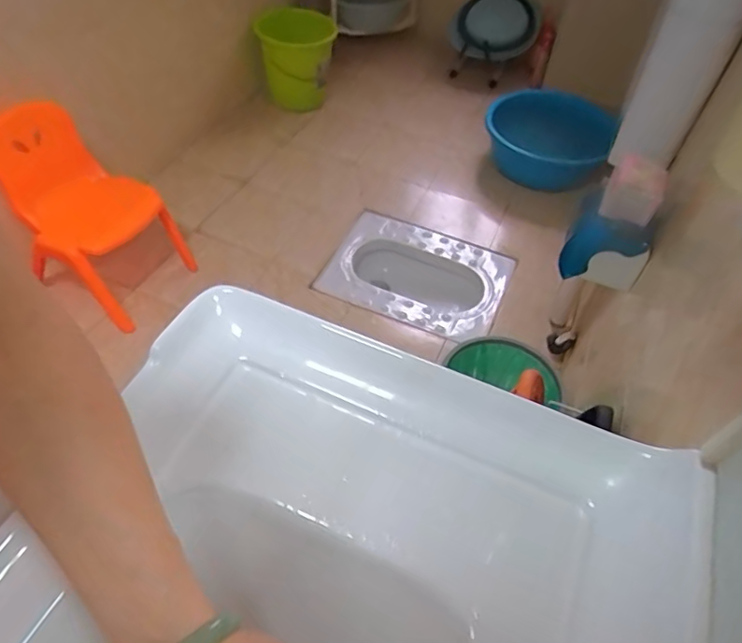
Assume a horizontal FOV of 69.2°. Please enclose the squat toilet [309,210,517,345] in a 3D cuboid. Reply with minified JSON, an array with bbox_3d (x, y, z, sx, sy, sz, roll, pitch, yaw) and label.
[{"bbox_3d":[0.136,-0.129,1.777,0.576,0.142,0.421,24,52,15],"label":"squat toilet"}]

